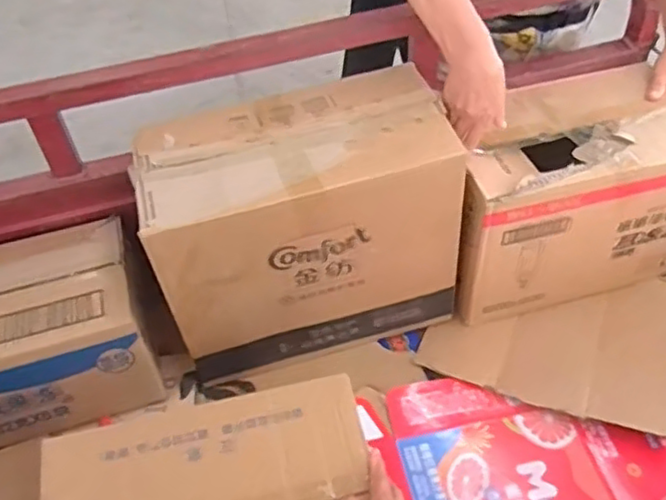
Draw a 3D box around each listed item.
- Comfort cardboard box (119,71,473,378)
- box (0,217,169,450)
[{"bbox_3d":[-0.047,-0.036,0.992,0.422,0.316,0.224,-15,48,-9],"label":"Comfort cardboard box"},{"bbox_3d":[-0.492,0.127,0.981,0.409,0.164,0.254,-16,49,-10],"label":"box"}]

